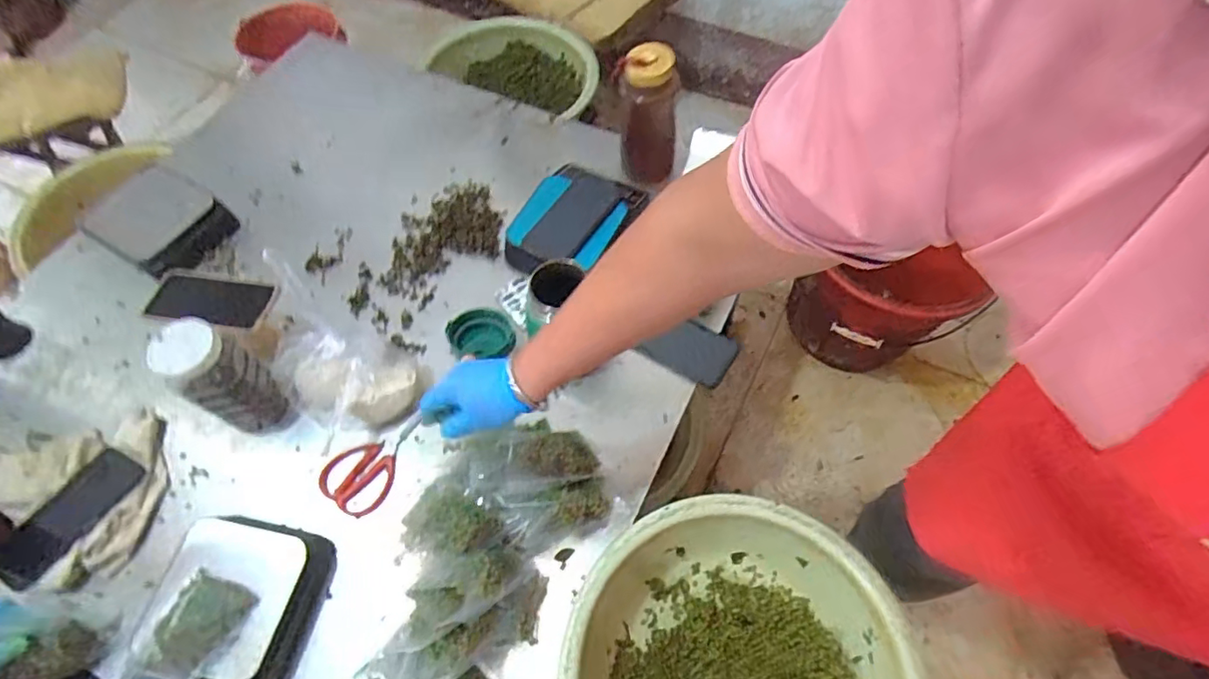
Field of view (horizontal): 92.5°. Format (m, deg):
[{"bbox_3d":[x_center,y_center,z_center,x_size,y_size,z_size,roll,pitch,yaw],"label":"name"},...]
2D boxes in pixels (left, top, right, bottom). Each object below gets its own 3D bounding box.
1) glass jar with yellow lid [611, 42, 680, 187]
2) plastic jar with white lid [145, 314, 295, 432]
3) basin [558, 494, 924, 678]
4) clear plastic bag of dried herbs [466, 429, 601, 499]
[{"bbox_3d":[0.067,-0.335,0.905,0.087,0.232,0.073,4,61,4],"label":"glass jar with yellow lid"},{"bbox_3d":[-0.461,0.052,0.708,0.087,0.161,0.077,27,65,15],"label":"plastic jar with white lid"},{"bbox_3d":[0.137,0.387,0.666,0.346,0.134,0.370,-2,60,3],"label":"basin"},{"bbox_3d":[-0.087,0.148,0.693,0.150,0.038,0.063,-11,62,-4],"label":"clear plastic bag of dried herbs"}]

